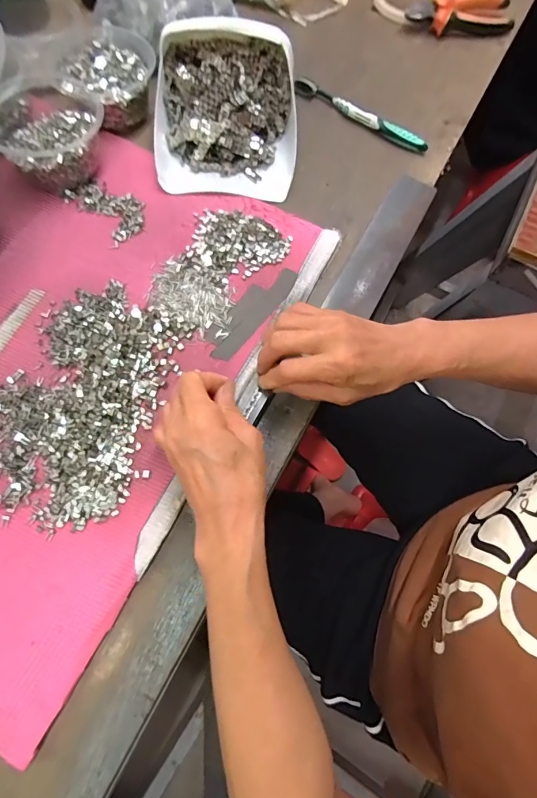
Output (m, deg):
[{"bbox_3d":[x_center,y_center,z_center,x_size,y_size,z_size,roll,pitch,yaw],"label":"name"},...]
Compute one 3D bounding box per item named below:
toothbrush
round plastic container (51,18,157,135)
[{"bbox_3d":[0.113,-0.352,0.512,0.182,0.018,0.017,33,73,8],"label":"toothbrush"},{"bbox_3d":[-0.189,-0.369,0.480,0.107,0.055,0.112,1,71,-2],"label":"round plastic container"}]

